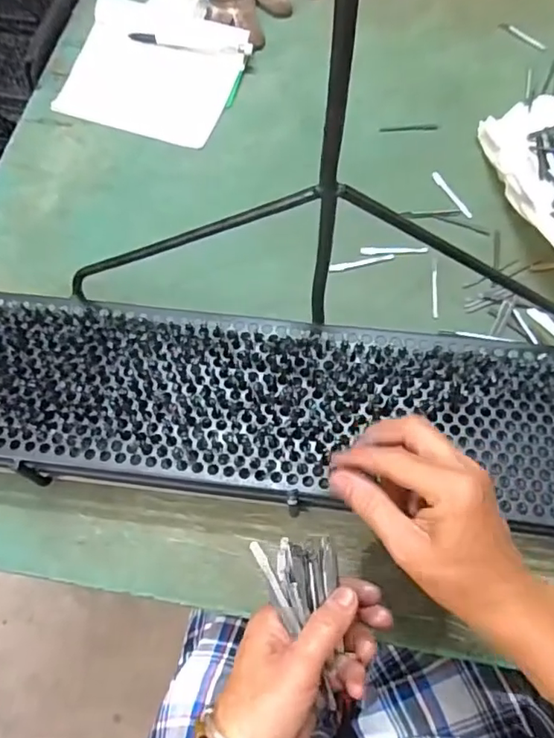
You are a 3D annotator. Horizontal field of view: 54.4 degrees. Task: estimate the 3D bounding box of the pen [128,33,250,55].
[{"bbox_3d":[-0.106,-0.394,0.658,0.151,0.011,0.016,11,68,6],"label":"pen"}]

